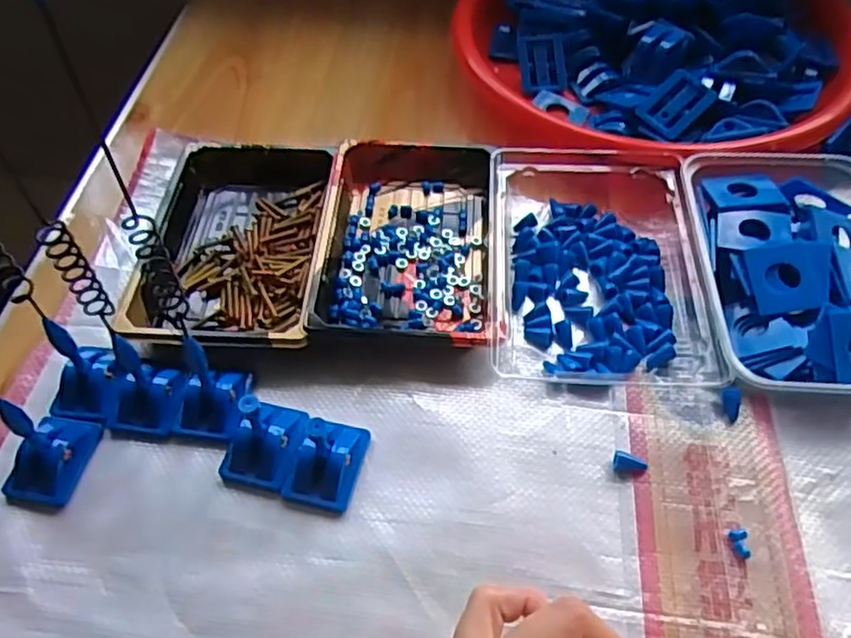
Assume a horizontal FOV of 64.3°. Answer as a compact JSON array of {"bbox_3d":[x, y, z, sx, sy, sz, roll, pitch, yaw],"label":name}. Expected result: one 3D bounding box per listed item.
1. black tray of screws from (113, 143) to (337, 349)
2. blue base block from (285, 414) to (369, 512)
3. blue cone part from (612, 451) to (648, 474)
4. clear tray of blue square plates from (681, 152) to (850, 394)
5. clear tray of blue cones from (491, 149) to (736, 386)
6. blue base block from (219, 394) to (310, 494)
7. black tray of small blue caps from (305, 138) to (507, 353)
[{"bbox_3d":[-0.114,-0.048,0.422,0.106,0.024,0.159,1,53,3],"label":"black tray of screws"},{"bbox_3d":[-0.049,0.069,0.337,0.032,0.022,0.044,12,54,11],"label":"blue base block"},{"bbox_3d":[0.103,0.072,0.339,0.016,0.004,0.012,5,53,6],"label":"blue cone part"},{"bbox_3d":[0.211,-0.026,0.385,0.115,0.037,0.161,2,53,4],"label":"clear tray of blue square plates"},{"bbox_3d":[0.099,-0.039,0.402,0.116,0.033,0.163,1,53,3],"label":"clear tray of blue cones"},{"bbox_3d":[-0.082,0.061,0.342,0.036,0.027,0.042,11,54,11],"label":"blue base block"},{"bbox_3d":[-0.010,-0.053,0.420,0.105,0.026,0.159,-1,53,2],"label":"black tray of small blue caps"}]

